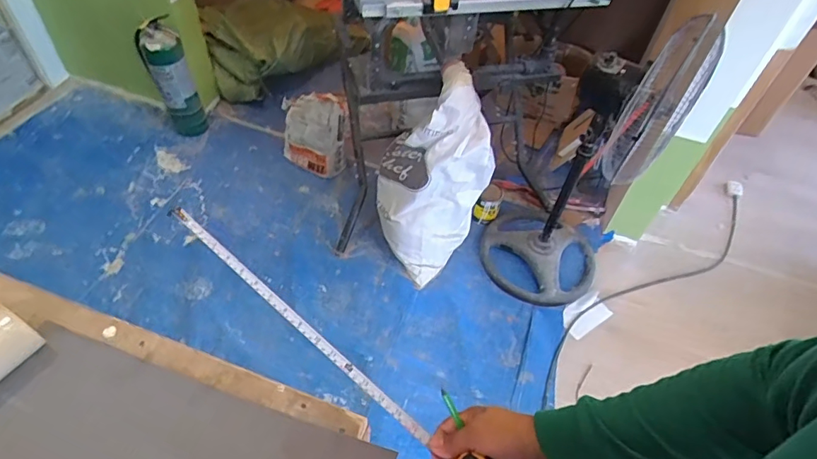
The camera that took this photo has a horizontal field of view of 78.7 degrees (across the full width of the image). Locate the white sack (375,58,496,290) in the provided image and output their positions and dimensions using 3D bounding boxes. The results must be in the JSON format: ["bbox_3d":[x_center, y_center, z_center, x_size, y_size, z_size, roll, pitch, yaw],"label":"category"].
[{"bbox_3d":[0.064,-0.167,1.570,0.276,0.628,0.290,-31,59,-28],"label":"white sack"}]

